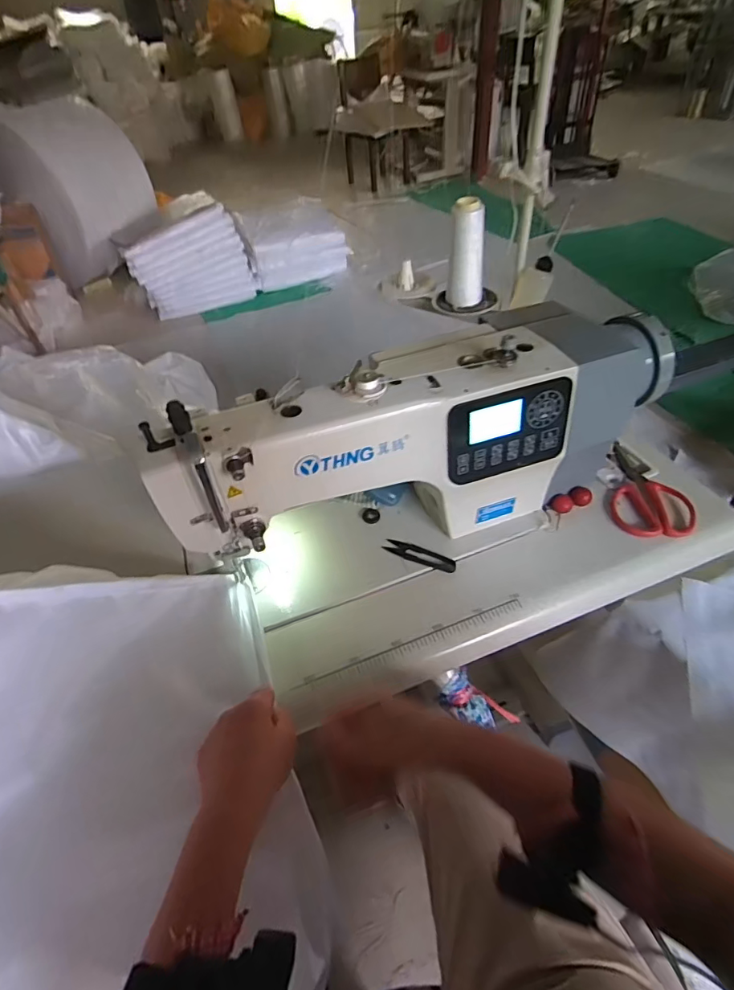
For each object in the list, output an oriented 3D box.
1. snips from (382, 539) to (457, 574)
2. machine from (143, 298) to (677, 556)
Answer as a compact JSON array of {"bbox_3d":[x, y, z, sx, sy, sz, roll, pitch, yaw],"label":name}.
[{"bbox_3d":[0.068,0.078,0.644,0.098,0.005,0.026,17,48,24],"label":"snips"},{"bbox_3d":[0.072,-0.052,0.612,0.593,0.248,0.155,-21,48,-15],"label":"machine"}]

